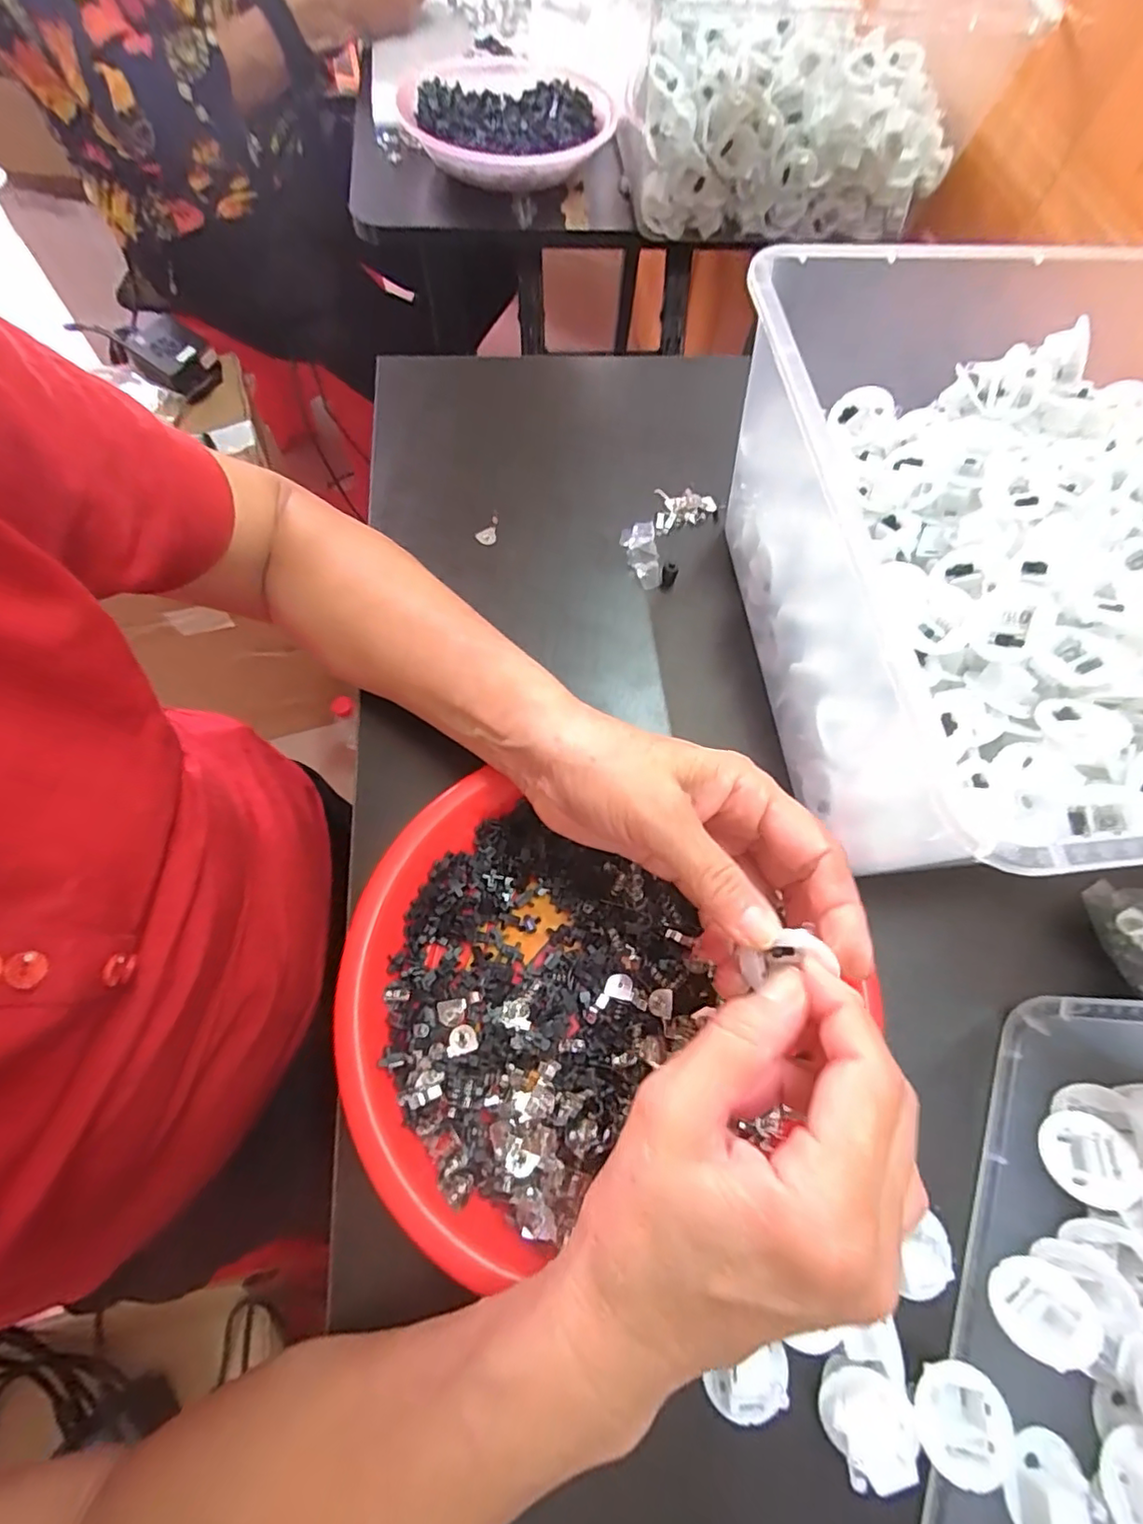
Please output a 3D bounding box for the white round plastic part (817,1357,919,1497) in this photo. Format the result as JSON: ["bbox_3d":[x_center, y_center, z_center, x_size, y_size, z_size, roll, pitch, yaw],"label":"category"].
[{"bbox_3d":[0.108,0.241,0.218,0.027,0.020,0.030,17,67,5],"label":"white round plastic part"}]

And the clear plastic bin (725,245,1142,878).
[{"bbox_3d":[0.244,-0.106,0.301,0.313,0.123,0.295,-2,67,-3],"label":"clear plastic bin"}]

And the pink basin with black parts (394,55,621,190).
[{"bbox_3d":[-0.057,-0.558,0.531,0.172,0.047,0.183,1,67,-2],"label":"pink basin with black parts"}]

